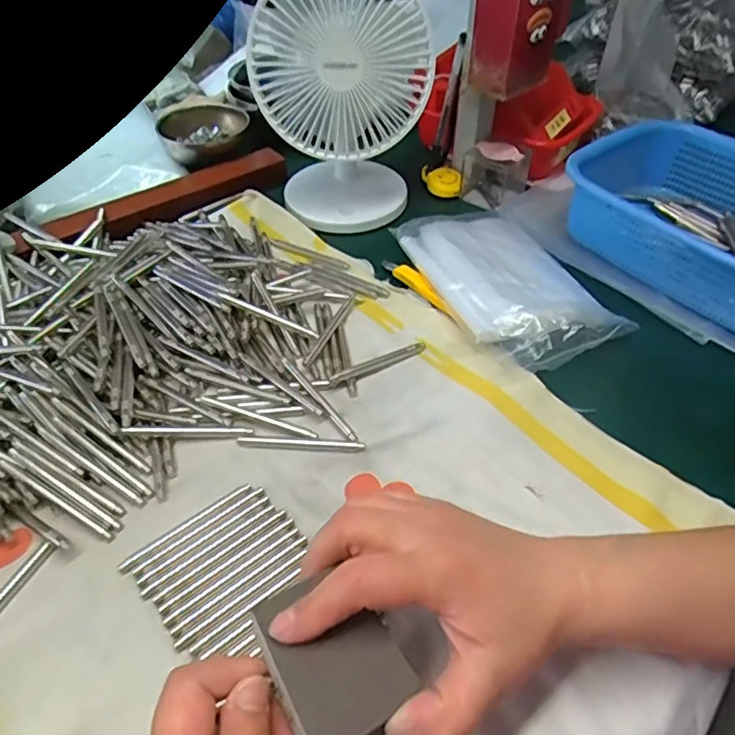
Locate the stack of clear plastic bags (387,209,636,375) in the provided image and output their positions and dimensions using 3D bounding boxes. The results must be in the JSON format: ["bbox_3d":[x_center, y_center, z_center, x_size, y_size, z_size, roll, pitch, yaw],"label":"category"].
[{"bbox_3d":[0.127,-0.083,0.529,0.125,0.037,0.208,-17,49,-15],"label":"stack of clear plastic bags"}]

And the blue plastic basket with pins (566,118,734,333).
[{"bbox_3d":[0.334,-0.127,0.541,0.206,0.074,0.280,-26,52,-23],"label":"blue plastic basket with pins"}]

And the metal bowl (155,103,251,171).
[{"bbox_3d":[-0.200,-0.292,0.719,0.107,0.040,0.099,-8,47,-8],"label":"metal bowl"}]

